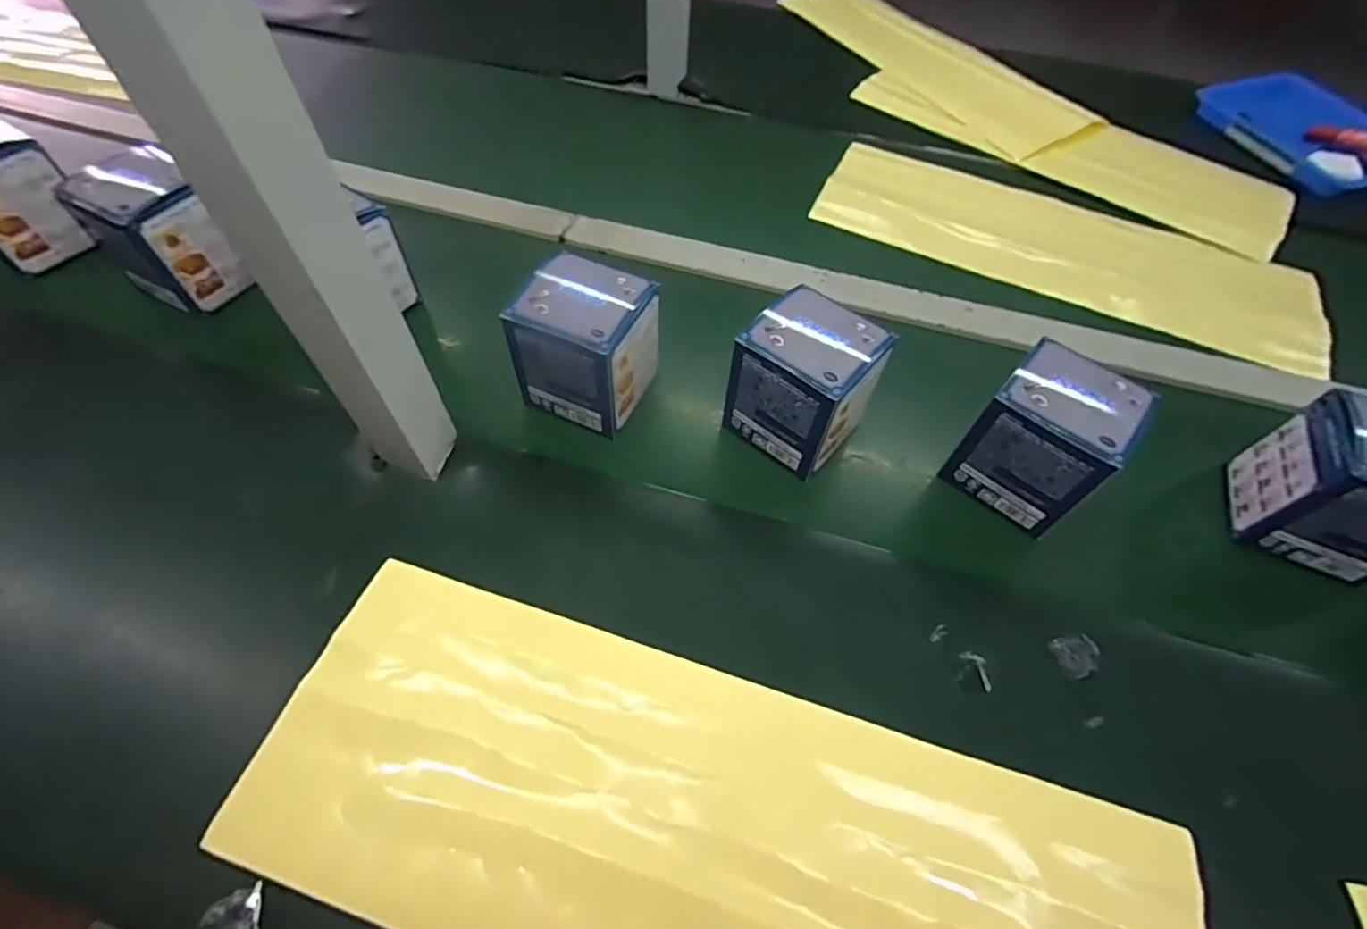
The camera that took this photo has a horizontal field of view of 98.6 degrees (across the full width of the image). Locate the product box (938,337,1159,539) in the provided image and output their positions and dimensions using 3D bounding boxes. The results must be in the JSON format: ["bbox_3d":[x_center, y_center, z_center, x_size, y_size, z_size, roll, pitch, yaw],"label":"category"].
[{"bbox_3d":[0.250,-0.020,0.407,0.079,0.094,0.078,36,62,21],"label":"product box"}]

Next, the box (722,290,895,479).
[{"bbox_3d":[0.087,-0.059,0.423,0.086,0.092,0.077,33,61,19],"label":"box"}]

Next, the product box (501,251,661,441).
[{"bbox_3d":[-0.071,-0.087,0.435,0.086,0.097,0.079,22,58,13],"label":"product box"}]

